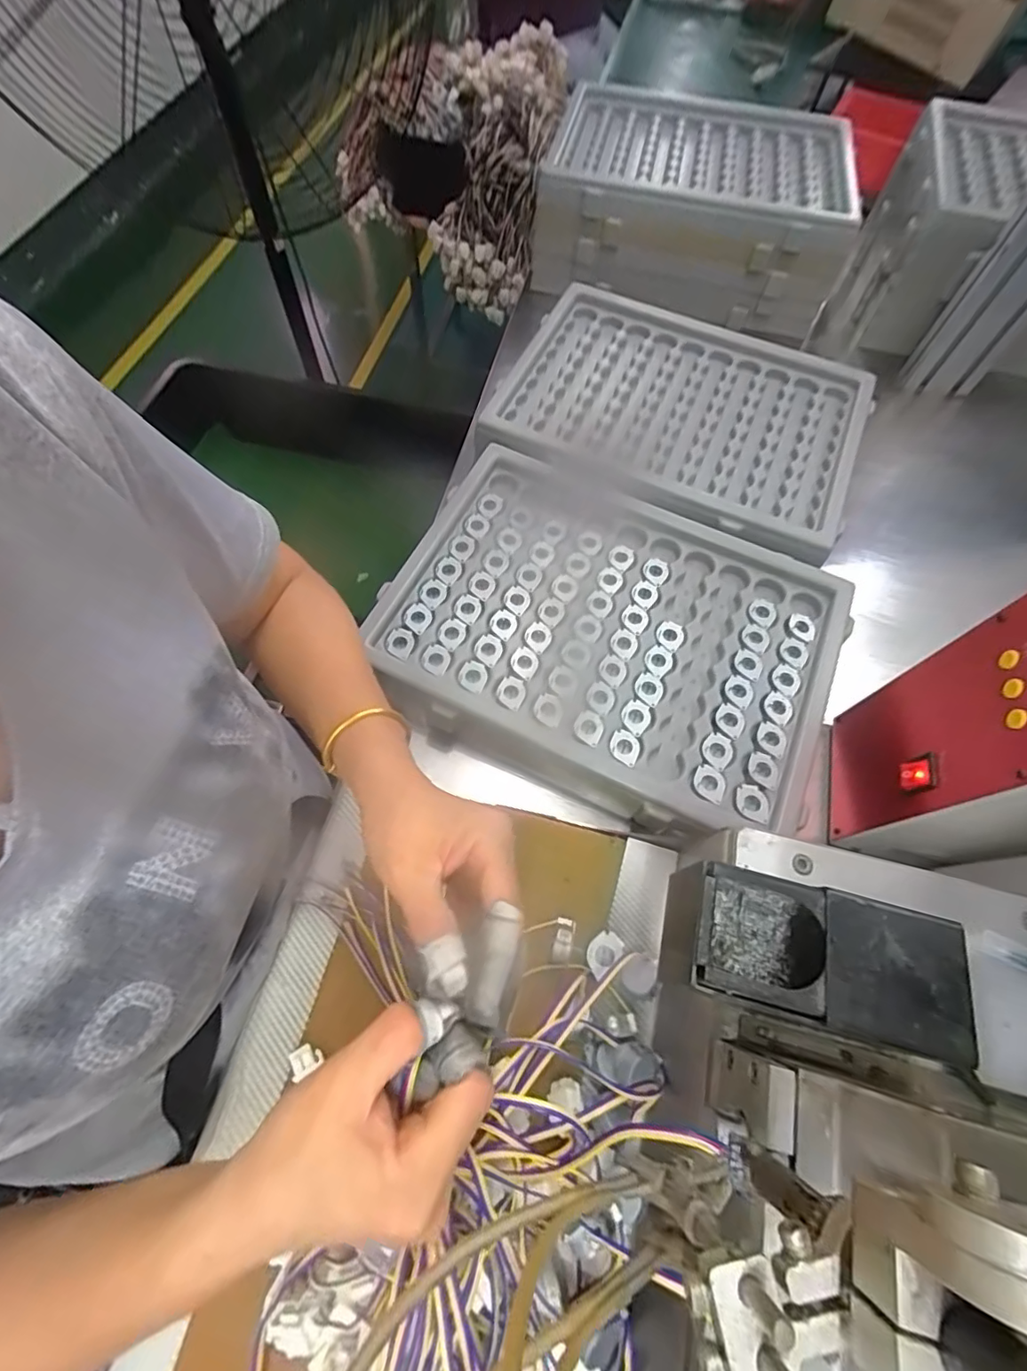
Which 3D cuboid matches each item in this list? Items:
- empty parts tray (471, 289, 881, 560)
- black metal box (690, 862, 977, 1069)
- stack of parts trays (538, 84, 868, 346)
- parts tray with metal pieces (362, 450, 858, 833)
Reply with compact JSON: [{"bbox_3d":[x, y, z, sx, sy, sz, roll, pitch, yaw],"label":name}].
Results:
[{"bbox_3d":[0.189,-0.314,0.610,0.394,0.027,0.304,21,65,7],"label":"empty parts tray"},{"bbox_3d":[0.134,0.124,0.251,0.108,0.062,0.059,15,65,6],"label":"black metal box"},{"bbox_3d":[0.241,-0.673,0.749,0.383,0.123,0.349,9,65,3],"label":"stack of parts trays"},{"bbox_3d":[0.084,-0.040,0.505,0.388,0.060,0.302,26,66,9],"label":"parts tray with metal pieces"}]

